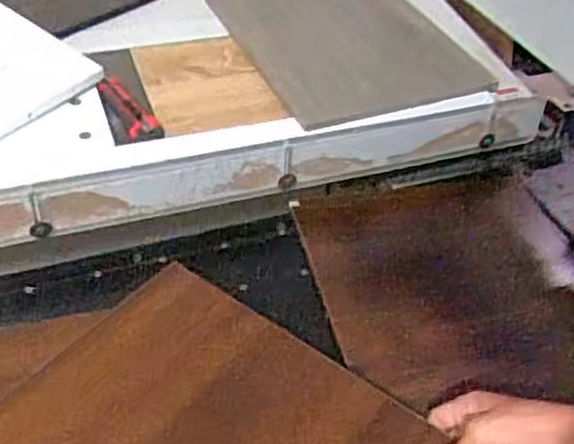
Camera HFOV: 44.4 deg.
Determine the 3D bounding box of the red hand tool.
[{"bbox_3d":[-0.194,-0.139,0.854,0.038,0.013,0.092,-31,76,-34],"label":"red hand tool"}]

